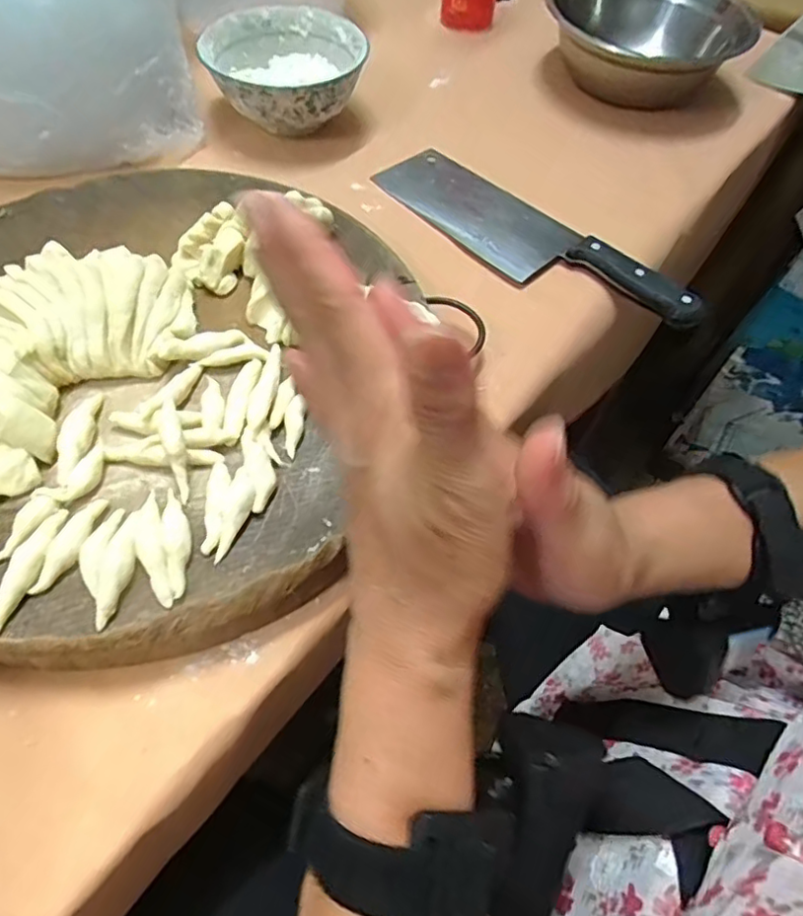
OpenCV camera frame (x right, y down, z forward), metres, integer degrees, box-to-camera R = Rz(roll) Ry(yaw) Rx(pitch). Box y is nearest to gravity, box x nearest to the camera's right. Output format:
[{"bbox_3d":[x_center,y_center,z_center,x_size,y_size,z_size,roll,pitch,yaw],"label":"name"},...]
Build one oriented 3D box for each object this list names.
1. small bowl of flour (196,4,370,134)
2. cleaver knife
[{"bbox_3d":[-0.105,-0.350,0.556,0.143,0.061,0.142,-6,58,-7],"label":"small bowl of flour"},{"bbox_3d":[0.100,-0.179,0.490,0.079,0.027,0.291,-38,67,-23],"label":"cleaver knife"}]

